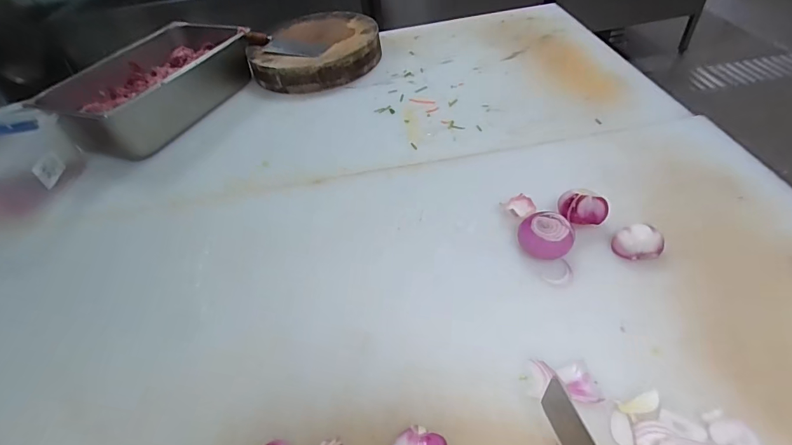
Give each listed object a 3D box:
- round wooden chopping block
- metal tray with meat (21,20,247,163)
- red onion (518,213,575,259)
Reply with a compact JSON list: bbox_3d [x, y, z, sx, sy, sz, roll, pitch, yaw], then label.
[{"bbox_3d":[-0.230,-0.535,1.255,0.344,0.093,0.398,16,50,23],"label":"round wooden chopping block"},{"bbox_3d":[-0.662,-0.404,1.157,0.325,0.140,0.576,14,49,21],"label":"metal tray with meat"},{"bbox_3d":[0.242,0.023,0.657,0.072,0.050,0.078,-30,49,-19],"label":"red onion"}]

